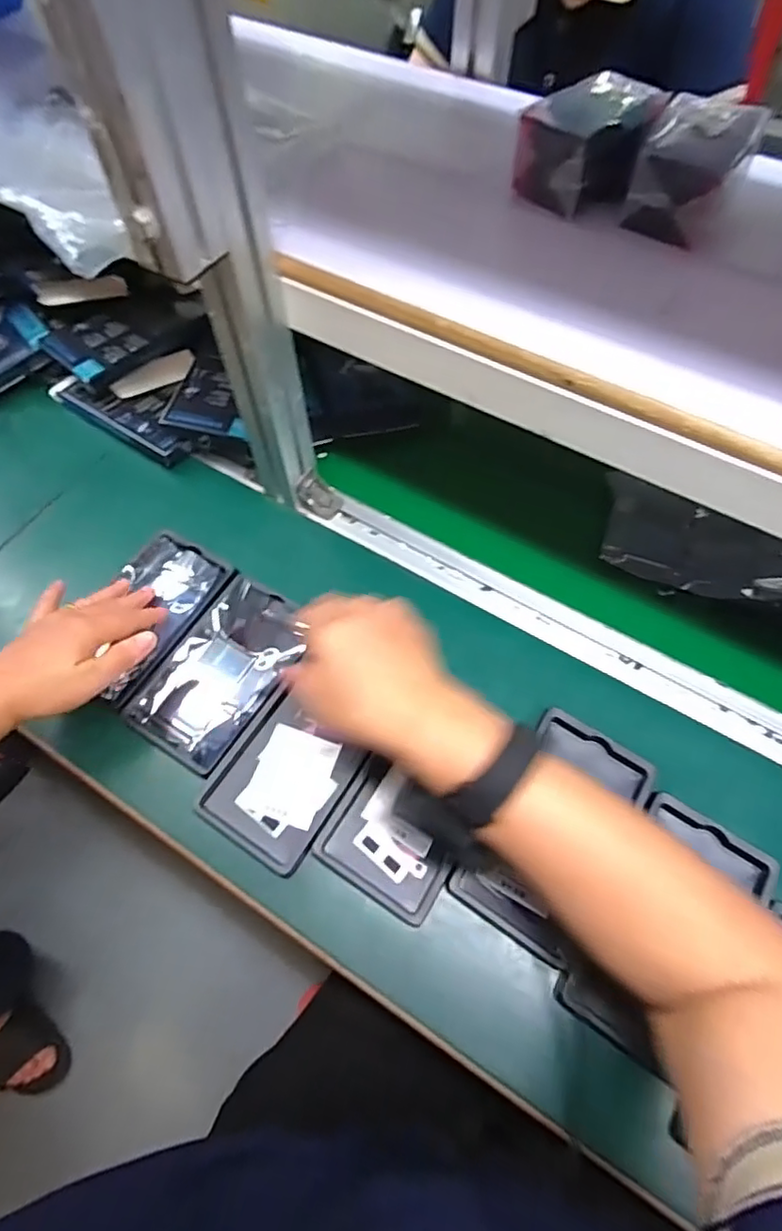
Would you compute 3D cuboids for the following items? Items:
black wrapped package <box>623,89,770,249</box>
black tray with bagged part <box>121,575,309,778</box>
[{"bbox_3d":[0.203,-0.304,0.405,0.066,0.053,0.094,31,65,16],"label":"black wrapped package"},{"bbox_3d":[-0.137,0.045,0.497,0.095,0.028,0.153,29,65,15],"label":"black tray with bagged part"}]

